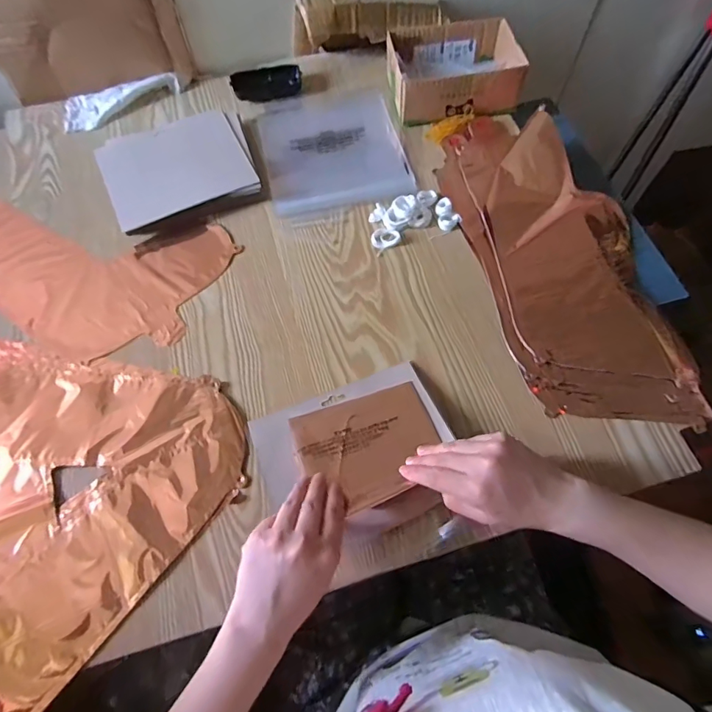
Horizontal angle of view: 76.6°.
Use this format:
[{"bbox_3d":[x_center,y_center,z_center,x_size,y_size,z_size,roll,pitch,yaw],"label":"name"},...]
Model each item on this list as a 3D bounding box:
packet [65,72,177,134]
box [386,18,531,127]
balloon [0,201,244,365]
[{"bbox_3d":[-0.365,-0.395,0.699,0.177,0.022,0.072,-13,65,-4],"label":"packet"},{"bbox_3d":[0.145,-0.423,0.672,0.186,0.067,0.147,-2,65,1],"label":"box"},{"bbox_3d":[-0.378,-0.101,0.590,0.404,0.026,0.205,10,67,6],"label":"balloon"}]

